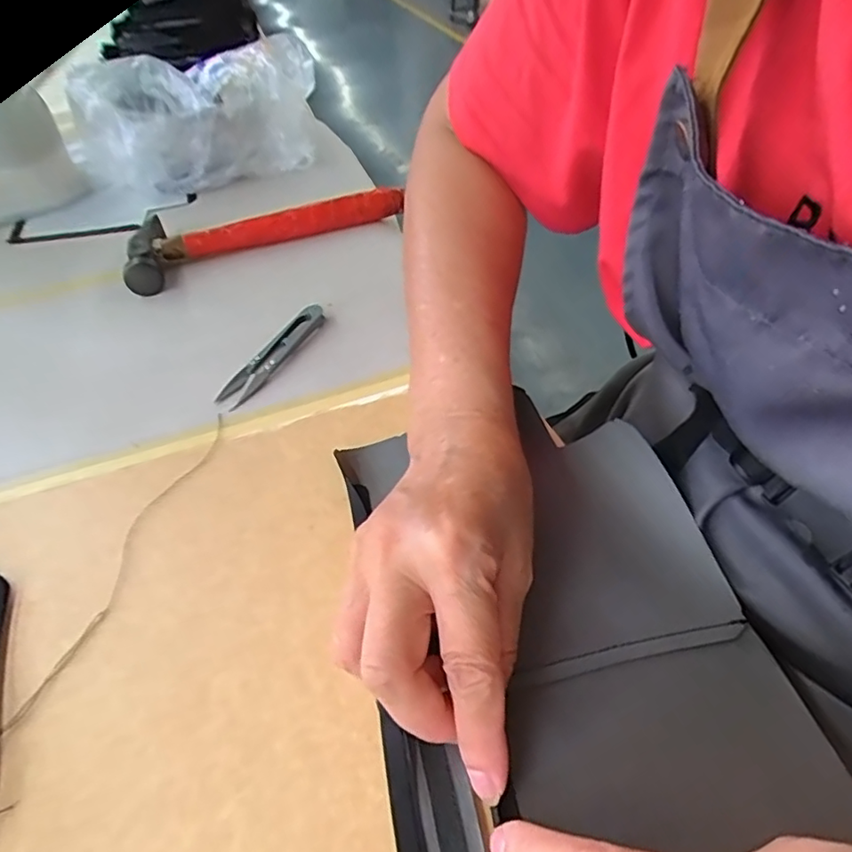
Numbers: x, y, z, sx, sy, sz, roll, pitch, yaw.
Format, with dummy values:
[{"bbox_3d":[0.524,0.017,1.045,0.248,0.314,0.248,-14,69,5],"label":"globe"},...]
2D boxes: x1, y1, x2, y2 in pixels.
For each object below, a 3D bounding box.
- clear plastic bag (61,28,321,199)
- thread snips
[{"bbox_3d":[-0.220,-0.318,0.597,0.250,0.119,0.114,-31,51,-24],"label":"clear plastic bag"},{"bbox_3d":[-0.105,-0.051,0.393,0.022,0.012,0.104,18,50,20],"label":"thread snips"}]

